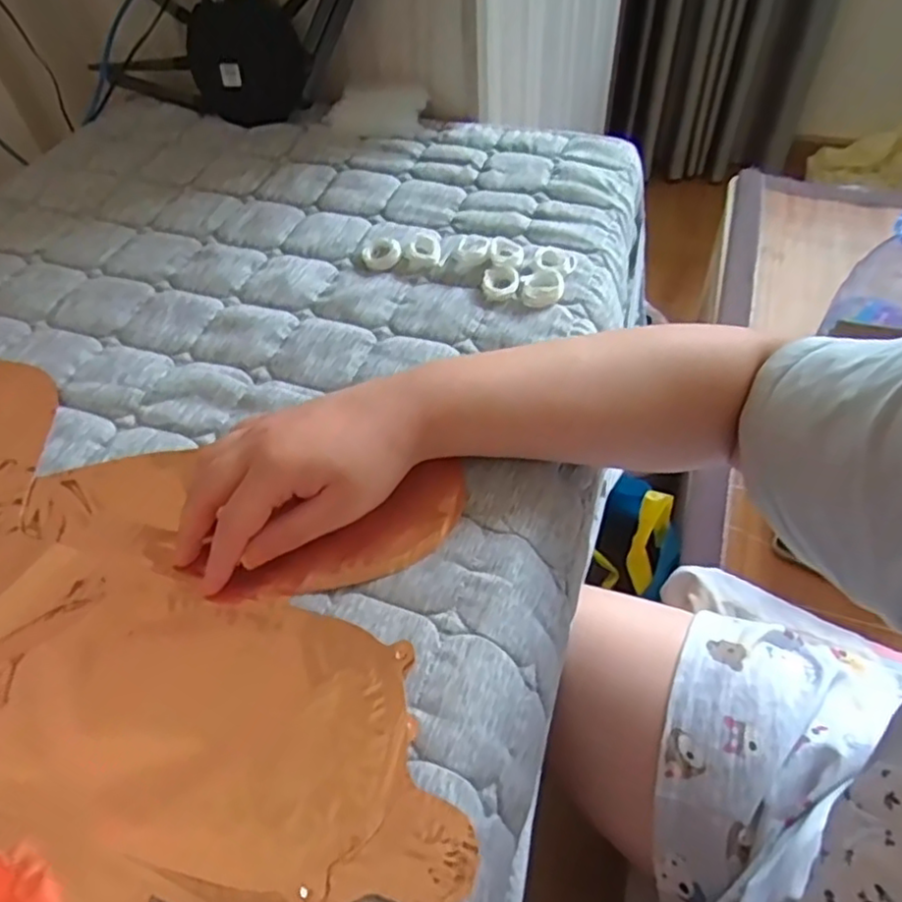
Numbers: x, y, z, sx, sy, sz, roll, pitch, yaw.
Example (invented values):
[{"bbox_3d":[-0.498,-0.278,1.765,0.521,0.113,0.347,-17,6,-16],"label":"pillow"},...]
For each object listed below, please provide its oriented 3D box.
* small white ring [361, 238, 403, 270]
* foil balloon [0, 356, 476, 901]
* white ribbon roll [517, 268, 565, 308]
[{"bbox_3d":[-0.056,-0.159,0.545,0.034,0.006,0.031,-7,64,13],"label":"small white ring"},{"bbox_3d":[-0.200,0.108,0.354,0.440,0.013,0.330,20,57,17],"label":"foil balloon"},{"bbox_3d":[0.068,-0.123,0.506,0.034,0.011,0.033,-2,53,2],"label":"white ribbon roll"}]

